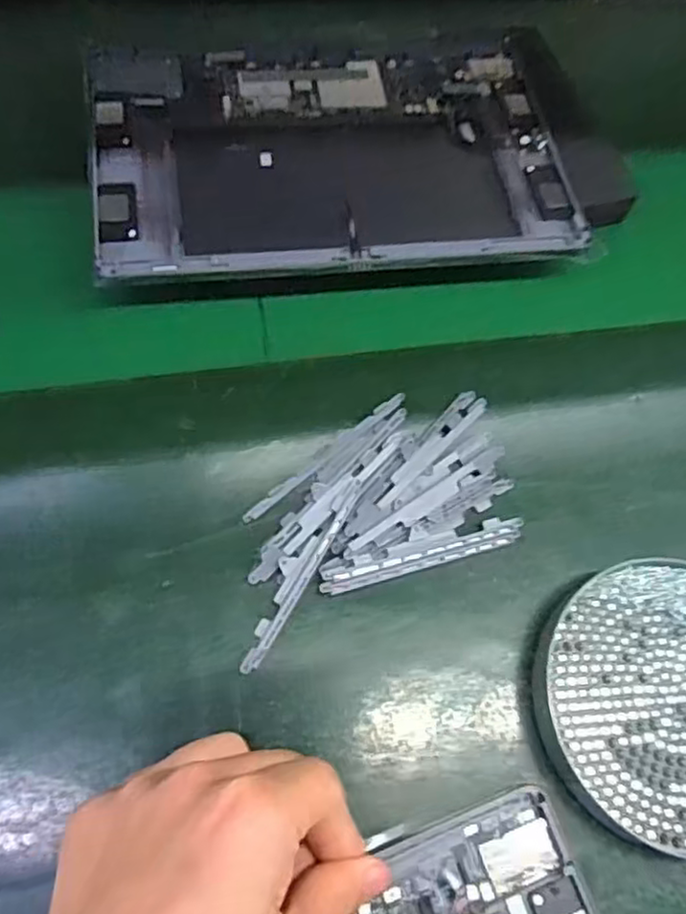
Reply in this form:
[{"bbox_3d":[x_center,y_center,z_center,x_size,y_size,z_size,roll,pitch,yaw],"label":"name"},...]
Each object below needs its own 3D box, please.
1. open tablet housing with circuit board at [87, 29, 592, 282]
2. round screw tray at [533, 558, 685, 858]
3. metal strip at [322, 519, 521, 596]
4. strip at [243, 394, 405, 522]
[{"bbox_3d":[-0.002,-0.174,0.378,0.260,0.016,0.166,-6,66,-10],"label":"open tablet housing with circuit board"},{"bbox_3d":[0.139,0.104,0.294,0.112,0.026,0.110,1,68,-3],"label":"round screw tray"},{"bbox_3d":[0.036,0.043,0.305,0.094,0.011,0.013,-13,68,-13],"label":"metal strip"},{"bbox_3d":[-0.007,0.000,0.316,0.093,0.006,0.007,-38,75,-21],"label":"strip"}]

